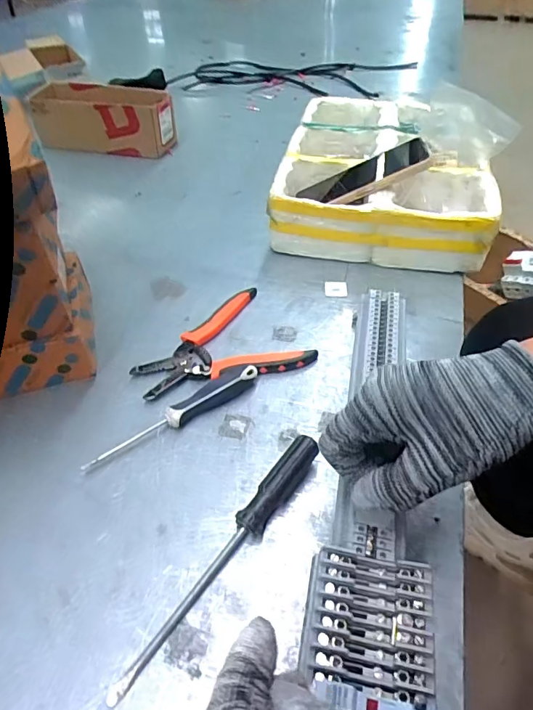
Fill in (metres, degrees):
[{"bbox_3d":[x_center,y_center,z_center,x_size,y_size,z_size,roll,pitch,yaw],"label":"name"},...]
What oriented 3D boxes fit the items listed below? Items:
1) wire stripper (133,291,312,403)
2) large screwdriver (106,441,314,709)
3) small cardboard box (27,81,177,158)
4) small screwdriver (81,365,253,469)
[{"bbox_3d":[-0.049,-0.003,0.443,0.154,0.013,0.118,-25,51,-22],"label":"wire stripper"},{"bbox_3d":[-0.026,0.133,0.305,0.019,0.019,0.194,28,58,25],"label":"large screwdriver"},{"bbox_3d":[-0.272,-0.405,0.782,0.227,0.080,0.087,8,47,8],"label":"small cardboard box"},{"bbox_3d":[-0.075,0.049,0.384,0.156,0.021,0.023,-31,54,-26],"label":"small screwdriver"}]

